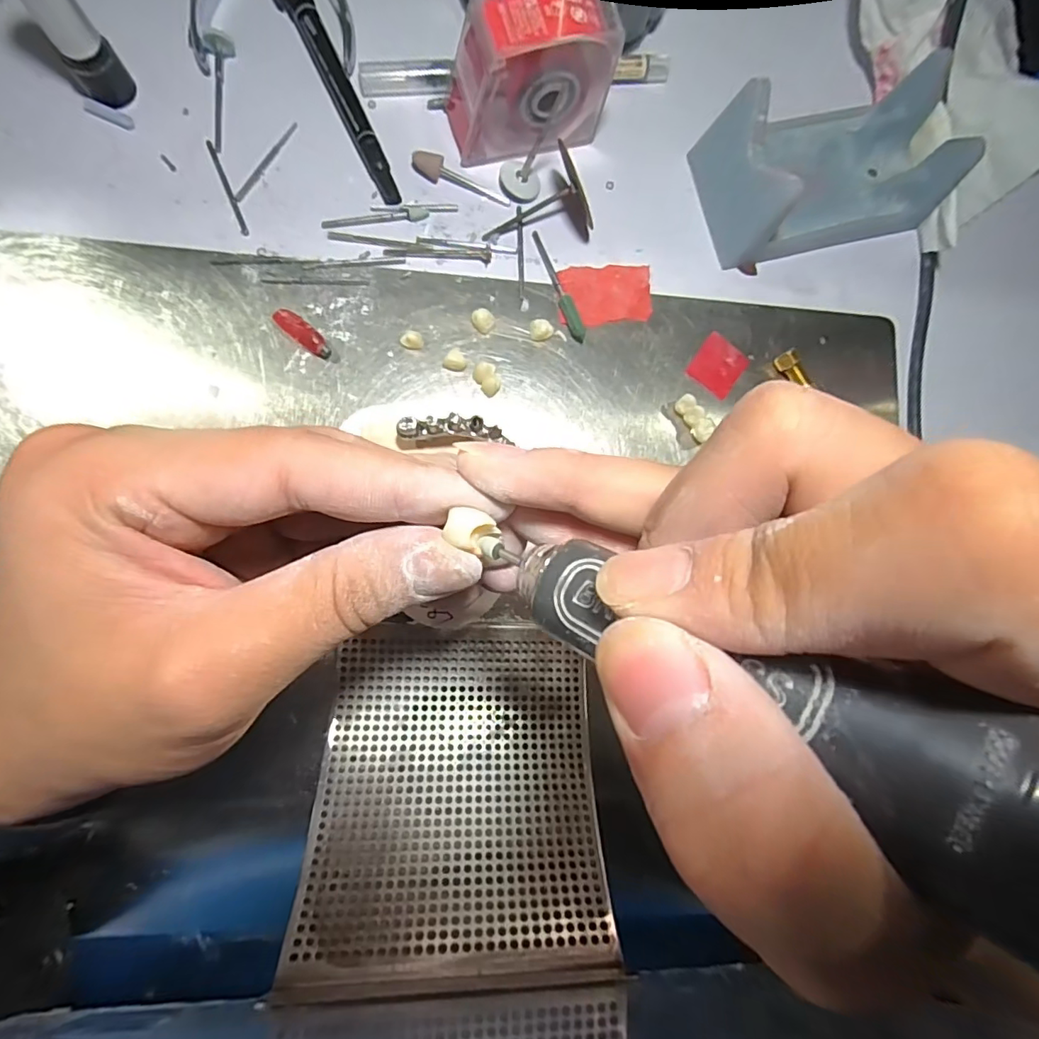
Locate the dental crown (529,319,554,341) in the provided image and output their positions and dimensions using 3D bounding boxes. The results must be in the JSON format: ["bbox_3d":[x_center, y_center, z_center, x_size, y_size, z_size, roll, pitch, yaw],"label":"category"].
[{"bbox_3d":[0.010,-0.083,0.228,0.011,0.006,0.009,-15,89,-6],"label":"dental crown"}]

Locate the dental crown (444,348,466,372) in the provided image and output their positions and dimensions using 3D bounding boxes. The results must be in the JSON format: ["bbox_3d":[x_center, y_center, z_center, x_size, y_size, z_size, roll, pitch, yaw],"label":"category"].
[{"bbox_3d":[-0.027,-0.068,0.222,0.009,0.008,0.008,5,84,-6],"label":"dental crown"}]

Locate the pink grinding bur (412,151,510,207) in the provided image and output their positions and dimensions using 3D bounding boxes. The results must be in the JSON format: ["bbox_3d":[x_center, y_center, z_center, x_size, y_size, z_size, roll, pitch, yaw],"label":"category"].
[{"bbox_3d":[-0.025,-0.152,0.231,0.044,0.007,0.009,15,83,-5],"label":"pink grinding bur"}]

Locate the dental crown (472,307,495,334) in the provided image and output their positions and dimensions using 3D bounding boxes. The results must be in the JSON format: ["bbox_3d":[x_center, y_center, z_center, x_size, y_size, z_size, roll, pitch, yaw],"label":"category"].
[{"bbox_3d":[-0.016,-0.086,0.225,0.010,0.006,0.008,37,82,-2],"label":"dental crown"}]

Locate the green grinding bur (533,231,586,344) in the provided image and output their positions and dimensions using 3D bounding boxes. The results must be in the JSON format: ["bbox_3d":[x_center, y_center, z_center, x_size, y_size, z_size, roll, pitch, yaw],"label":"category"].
[{"bbox_3d":[0.017,-0.104,0.232,0.006,0.005,0.054,-22,88,-8],"label":"green grinding bur"}]

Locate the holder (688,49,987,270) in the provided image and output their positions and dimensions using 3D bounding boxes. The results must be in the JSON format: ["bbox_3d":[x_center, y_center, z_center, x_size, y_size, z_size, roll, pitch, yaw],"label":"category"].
[{"bbox_3d":[0.139,-0.161,0.231,0.104,0.039,0.061,-16,87,-8],"label":"holder"}]

